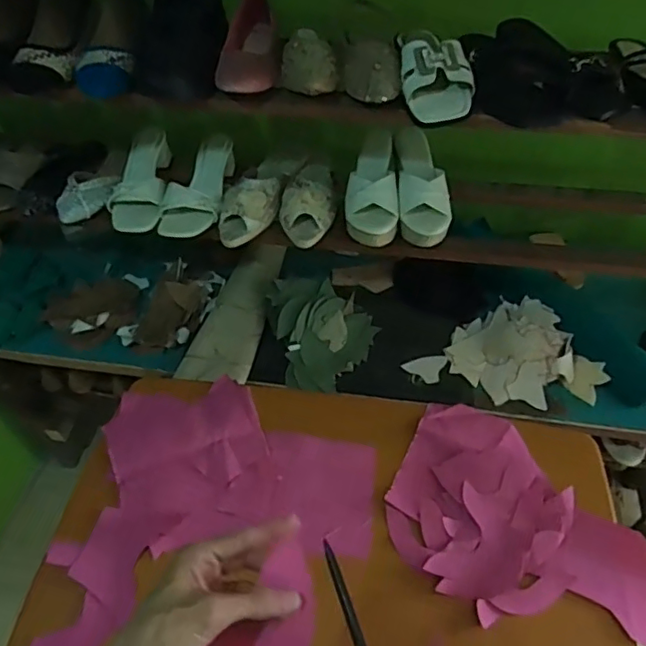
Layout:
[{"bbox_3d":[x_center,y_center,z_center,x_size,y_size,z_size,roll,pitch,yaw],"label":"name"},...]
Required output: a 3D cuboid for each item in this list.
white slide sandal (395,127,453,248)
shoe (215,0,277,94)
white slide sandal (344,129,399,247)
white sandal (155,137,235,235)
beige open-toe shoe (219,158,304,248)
[{"bbox_3d":[0.164,-0.225,0.954,0.080,0.066,0.217,0,51,3],"label":"white slide sandal"},{"bbox_3d":[-0.101,-0.388,0.802,0.074,0.059,0.214,-2,50,2],"label":"shoe"},{"bbox_3d":[0.078,-0.223,0.957,0.083,0.060,0.211,-1,51,3],"label":"white slide sandal"},{"bbox_3d":[-0.201,-0.228,1.003,0.092,0.067,0.208,14,66,15],"label":"white sandal"},{"bbox_3d":[-0.106,-0.229,0.983,0.087,0.057,0.239,15,53,16],"label":"beige open-toe shoe"}]

